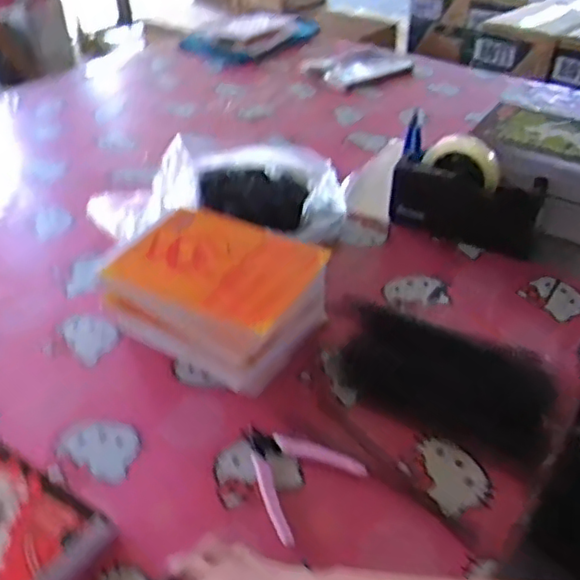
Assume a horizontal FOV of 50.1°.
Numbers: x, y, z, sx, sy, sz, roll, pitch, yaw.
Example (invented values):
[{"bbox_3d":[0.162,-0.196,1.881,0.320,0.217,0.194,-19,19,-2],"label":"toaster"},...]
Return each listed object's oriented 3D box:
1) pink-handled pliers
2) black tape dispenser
[{"bbox_3d":[0.000,0.163,0.576,0.097,0.012,0.105,-27,46,-32],"label":"pink-handled pliers"},{"bbox_3d":[0.243,-0.129,0.847,0.191,0.135,0.064,15,40,17],"label":"black tape dispenser"}]

